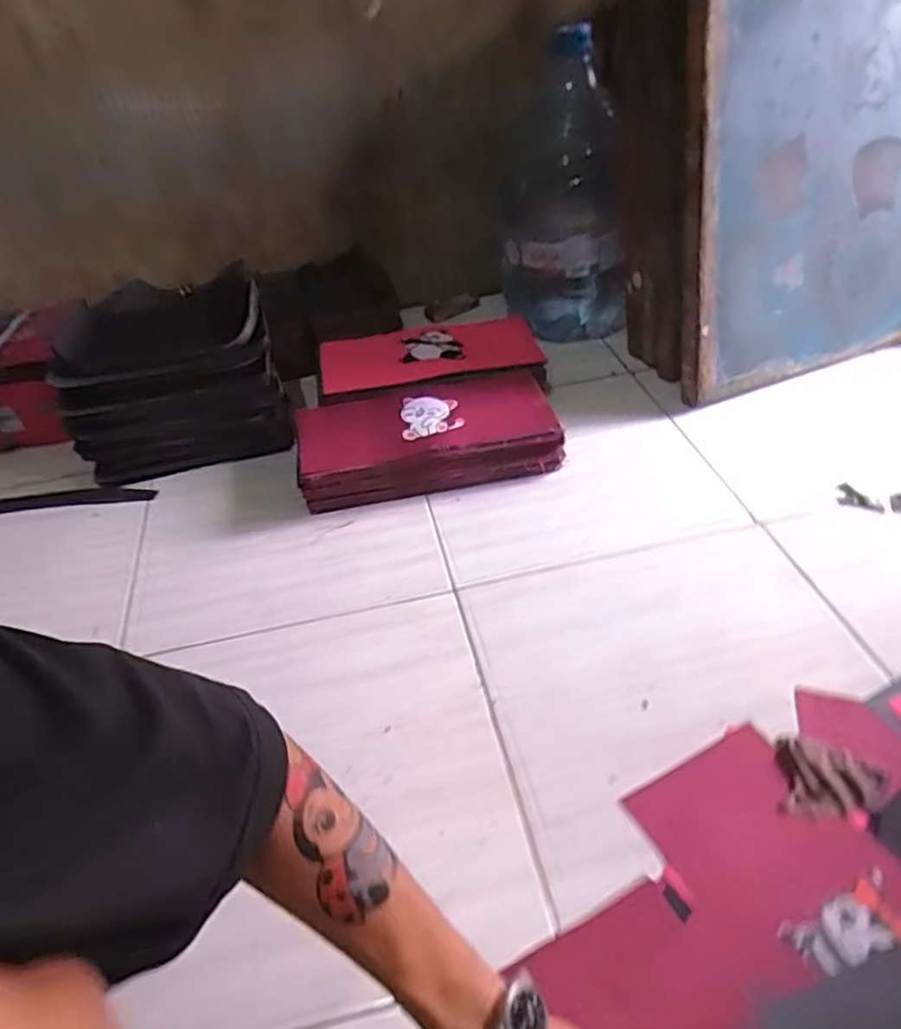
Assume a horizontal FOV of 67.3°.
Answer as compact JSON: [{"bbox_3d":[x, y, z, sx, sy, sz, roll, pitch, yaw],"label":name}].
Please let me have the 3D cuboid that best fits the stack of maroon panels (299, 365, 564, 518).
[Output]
[{"bbox_3d":[-0.036,-0.110,0.991,0.362,0.091,0.175,-11,42,-4],"label":"stack of maroon panels"}]

